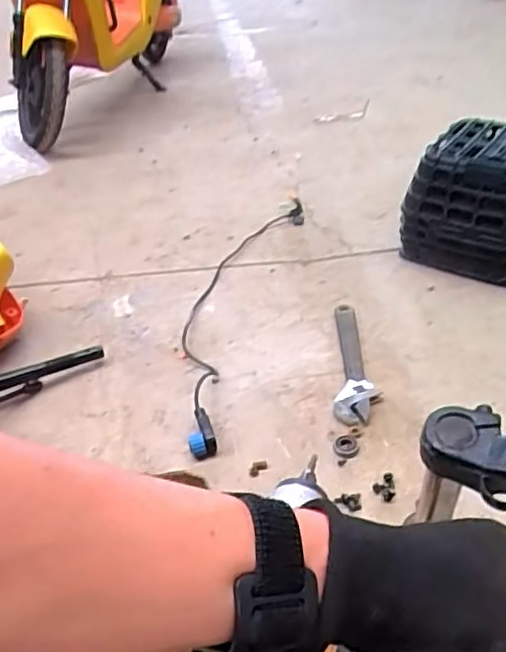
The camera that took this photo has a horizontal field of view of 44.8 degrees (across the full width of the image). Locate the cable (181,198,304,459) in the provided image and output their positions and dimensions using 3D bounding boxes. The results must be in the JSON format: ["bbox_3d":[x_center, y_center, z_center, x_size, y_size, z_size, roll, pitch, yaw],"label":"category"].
[{"bbox_3d":[-0.030,-0.067,1.182,0.151,0.027,0.737,4,37,14],"label":"cable"}]

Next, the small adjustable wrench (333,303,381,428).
[{"bbox_3d":[0.165,0.054,0.996,0.062,0.015,0.290,0,36,8],"label":"small adjustable wrench"}]

